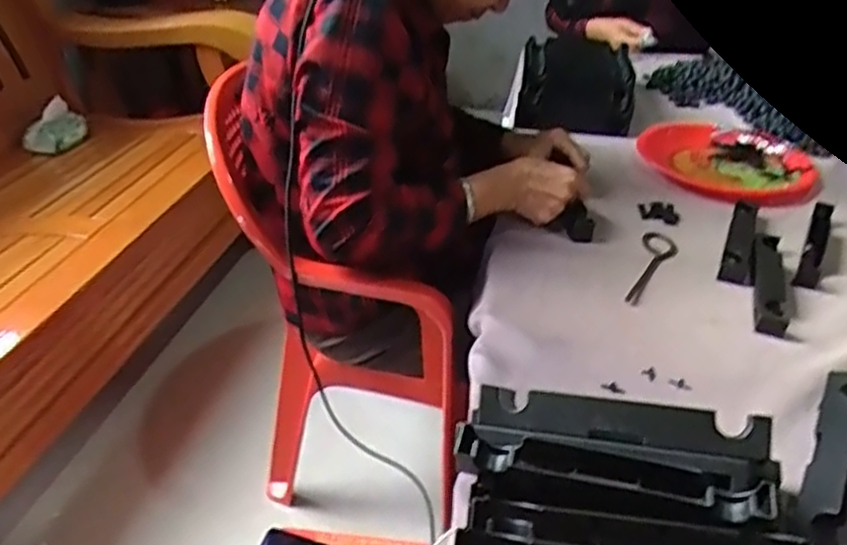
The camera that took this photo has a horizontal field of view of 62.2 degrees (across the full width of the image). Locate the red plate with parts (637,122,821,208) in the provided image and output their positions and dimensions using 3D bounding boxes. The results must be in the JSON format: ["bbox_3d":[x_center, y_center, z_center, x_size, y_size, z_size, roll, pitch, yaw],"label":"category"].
[{"bbox_3d":[0.473,-0.174,1.097,0.231,0.024,0.291,-15,38,-24],"label":"red plate with parts"}]

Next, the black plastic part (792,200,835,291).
[{"bbox_3d":[0.500,-0.042,0.889,0.025,0.015,0.205,21,39,24],"label":"black plastic part"}]

